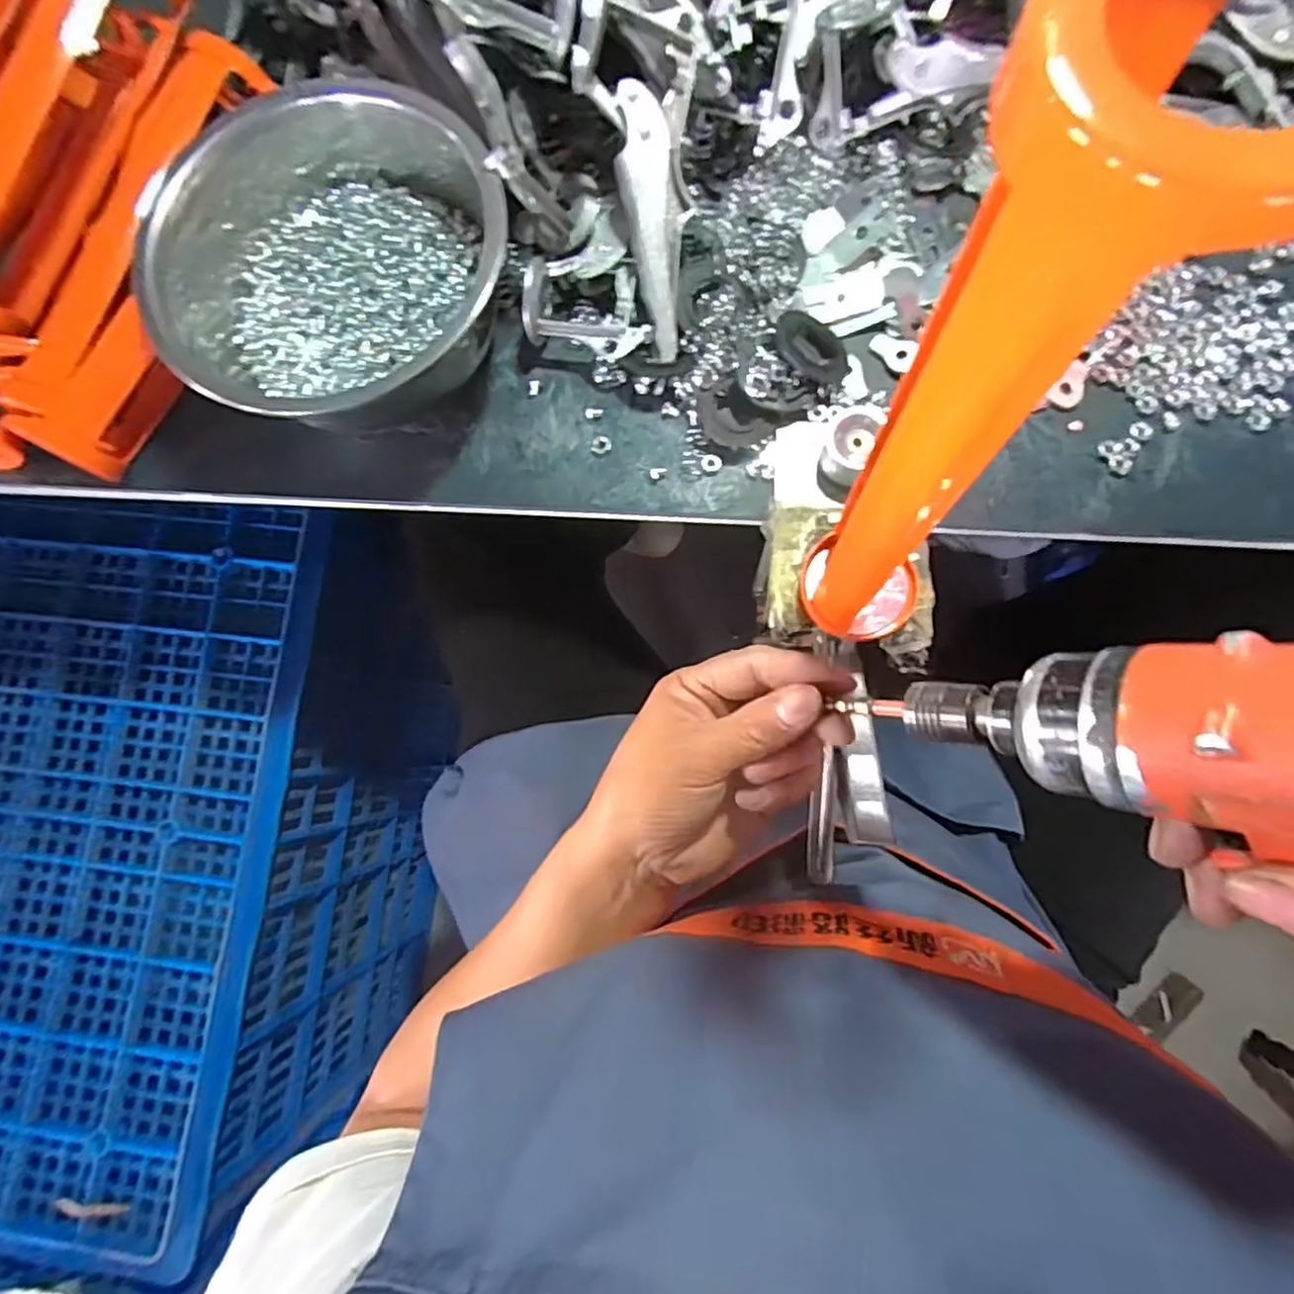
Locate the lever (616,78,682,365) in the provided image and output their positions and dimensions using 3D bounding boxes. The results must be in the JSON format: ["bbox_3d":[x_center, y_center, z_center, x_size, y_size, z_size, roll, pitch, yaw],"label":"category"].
[{"bbox_3d":[0.004,-0.219,0.343,0.029,0.012,0.125,-7,109,3],"label":"lever"}]

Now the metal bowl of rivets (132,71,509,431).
[{"bbox_3d":[-0.167,-0.202,0.355,0.181,0.078,0.163,-38,81,-2],"label":"metal bowl of rivets"}]

